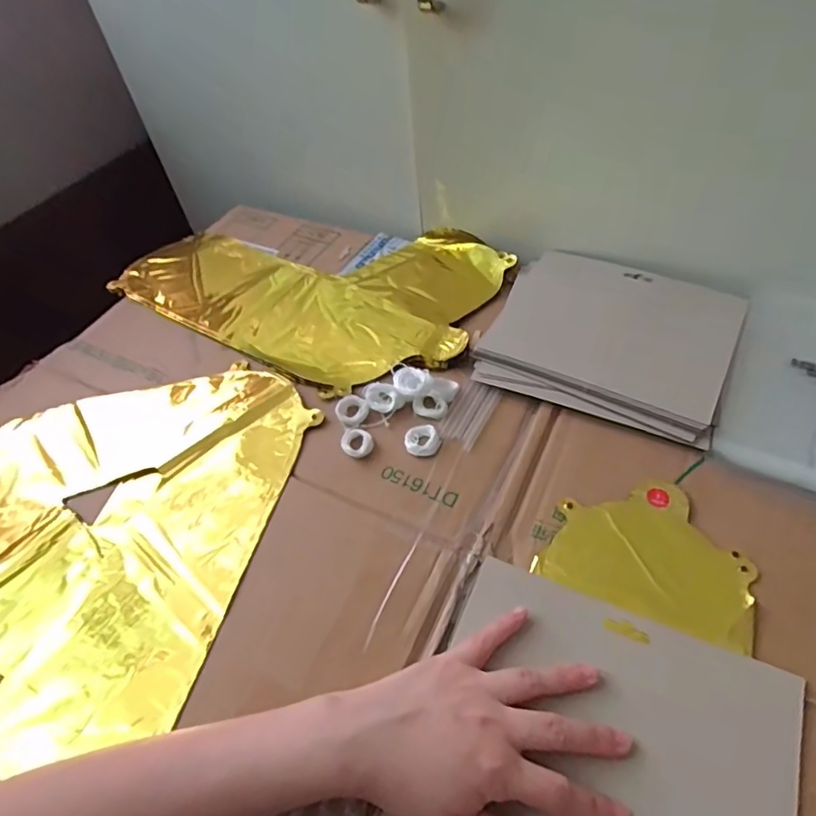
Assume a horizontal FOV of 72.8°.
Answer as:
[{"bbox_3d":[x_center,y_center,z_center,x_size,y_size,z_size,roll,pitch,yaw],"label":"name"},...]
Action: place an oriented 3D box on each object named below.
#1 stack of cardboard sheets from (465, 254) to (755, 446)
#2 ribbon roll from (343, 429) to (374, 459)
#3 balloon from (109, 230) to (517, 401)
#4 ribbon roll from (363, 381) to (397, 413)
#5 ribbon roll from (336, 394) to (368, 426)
[{"bbox_3d":[0.179,-0.065,0.495,0.199,0.018,0.176,19,55,20],"label":"stack of cardboard sheets"},{"bbox_3d":[-0.040,0.028,0.445,0.024,0.010,0.025,-3,50,4],"label":"ribbon roll"},{"bbox_3d":[-0.115,-0.138,0.589,0.395,0.011,0.236,17,54,20],"label":"balloon"},{"bbox_3d":[-0.023,-0.009,0.469,0.030,0.011,0.023,20,55,22],"label":"ribbon roll"},{"bbox_3d":[-0.048,0.002,0.462,0.023,0.013,0.024,-3,50,4],"label":"ribbon roll"}]

